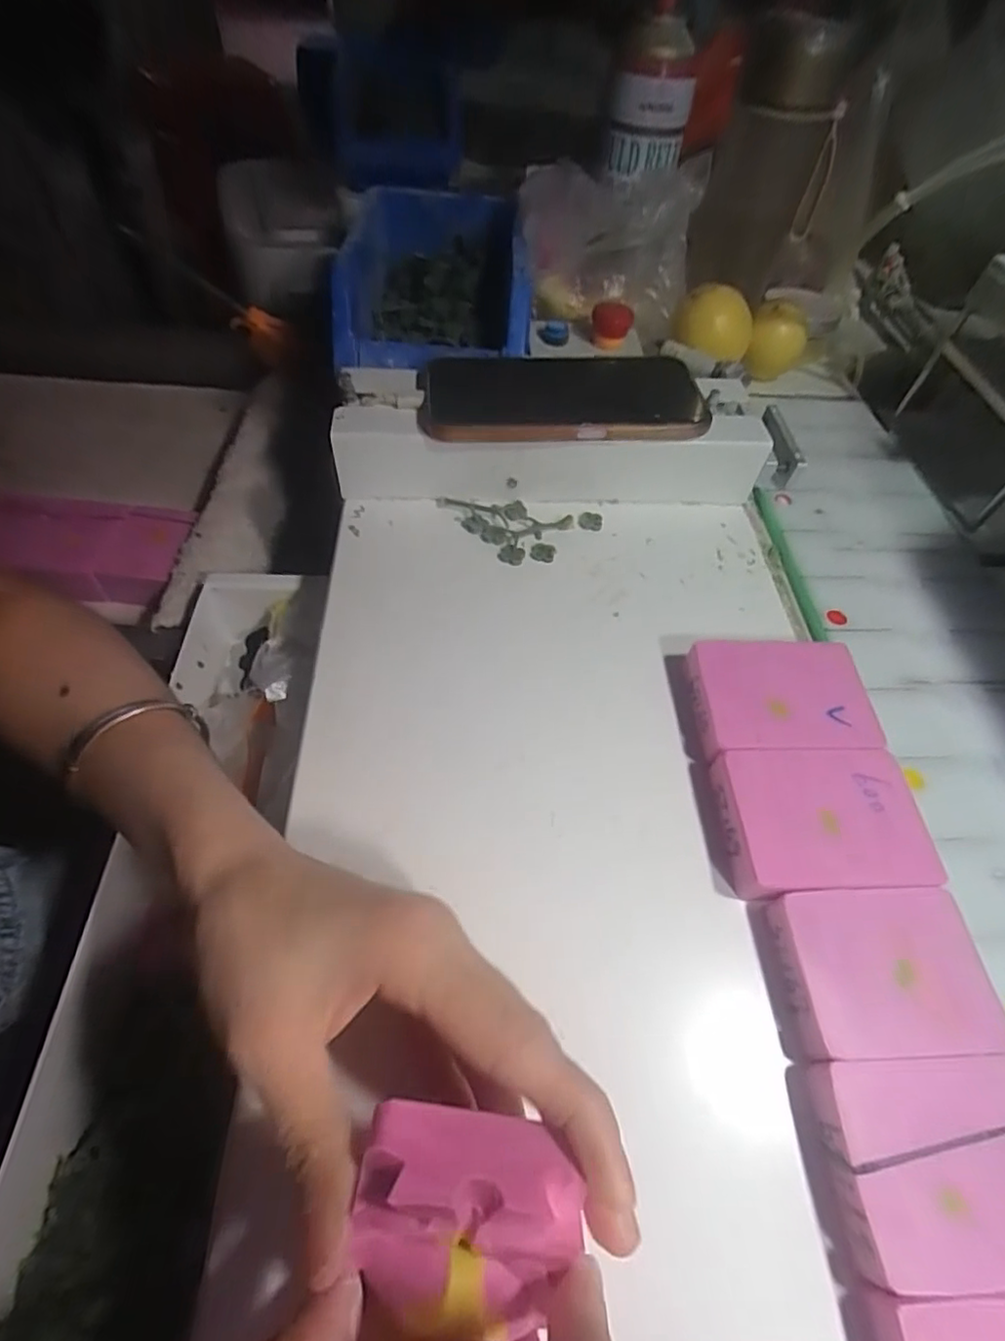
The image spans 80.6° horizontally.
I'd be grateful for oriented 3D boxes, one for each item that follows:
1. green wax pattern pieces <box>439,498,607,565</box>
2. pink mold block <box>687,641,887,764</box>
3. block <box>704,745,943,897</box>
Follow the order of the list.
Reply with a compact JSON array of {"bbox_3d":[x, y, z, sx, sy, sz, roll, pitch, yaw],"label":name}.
[{"bbox_3d":[0.012,-0.083,0.351,0.095,0.006,0.049,0,59,-4],"label":"green wax pattern pieces"},{"bbox_3d":[0.129,0.014,0.277,0.076,0.019,0.057,2,55,-4],"label":"pink mold block"},{"bbox_3d":[0.132,0.062,0.246,0.078,0.016,0.057,0,55,-5],"label":"block"}]

